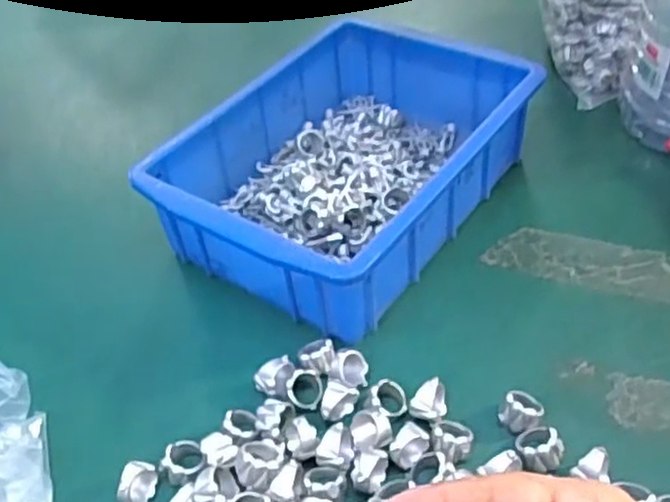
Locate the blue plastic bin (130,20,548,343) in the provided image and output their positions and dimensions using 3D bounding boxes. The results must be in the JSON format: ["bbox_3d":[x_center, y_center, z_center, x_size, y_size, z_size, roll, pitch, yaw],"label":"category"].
[{"bbox_3d":[0.009,-0.058,0.494,0.171,0.080,0.238,26,52,28],"label":"blue plastic bin"}]

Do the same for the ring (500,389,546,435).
[{"bbox_3d":[0.098,0.085,0.372,0.019,0.017,0.020,-3,44,3],"label":"ring"}]

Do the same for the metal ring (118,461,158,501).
[{"bbox_3d":[-0.099,0.118,0.360,0.012,0.021,0.019,3,45,9],"label":"metal ring"}]

